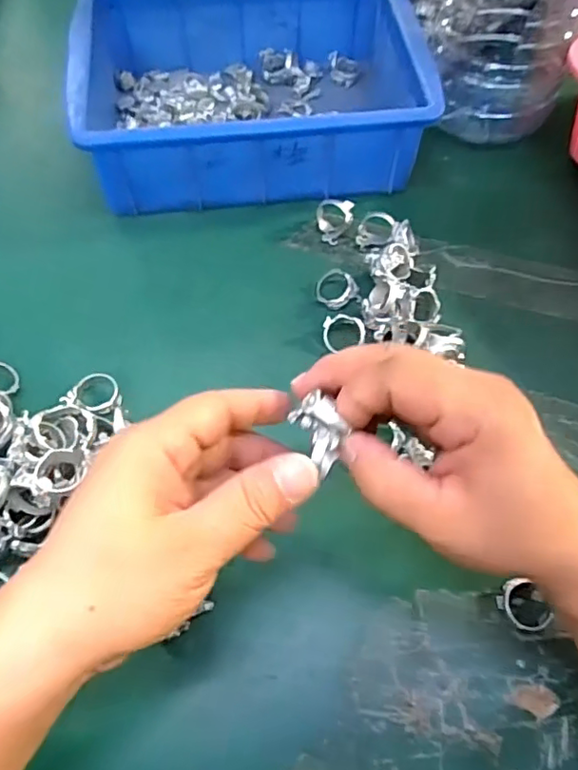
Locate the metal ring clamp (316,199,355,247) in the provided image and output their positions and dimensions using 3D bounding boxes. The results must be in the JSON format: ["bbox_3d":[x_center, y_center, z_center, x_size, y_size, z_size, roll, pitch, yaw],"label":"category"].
[{"bbox_3d":[0.032,-0.116,0.399,0.025,0.025,0.023,8,61,3],"label":"metal ring clamp"}]

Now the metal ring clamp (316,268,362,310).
[{"bbox_3d":[0.033,-0.063,0.374,0.029,0.016,0.025,3,61,0],"label":"metal ring clamp"}]

